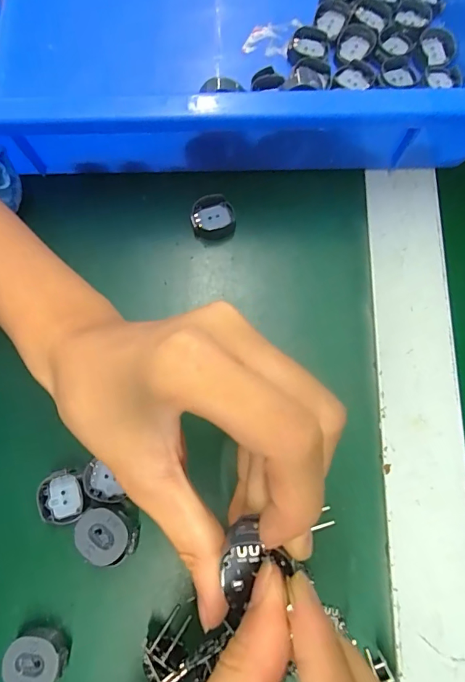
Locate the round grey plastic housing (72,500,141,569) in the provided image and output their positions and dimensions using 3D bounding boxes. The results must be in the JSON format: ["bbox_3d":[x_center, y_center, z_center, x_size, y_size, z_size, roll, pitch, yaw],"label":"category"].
[{"bbox_3d":[-0.066,0.103,0.225,0.030,0.017,0.028,0,76,0],"label":"round grey plastic housing"}]

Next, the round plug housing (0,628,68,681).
[{"bbox_3d":[-0.102,0.166,0.217,0.028,0.017,0.023,26,77,7],"label":"round plug housing"}]

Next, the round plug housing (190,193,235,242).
[{"bbox_3d":[-0.013,-0.080,0.276,0.028,0.010,0.029,0,76,0],"label":"round plug housing"}]

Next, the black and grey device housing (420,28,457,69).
[{"bbox_3d":[0.144,-0.206,0.294,0.024,0.007,0.025,0,80,-1],"label":"black and grey device housing"}]

